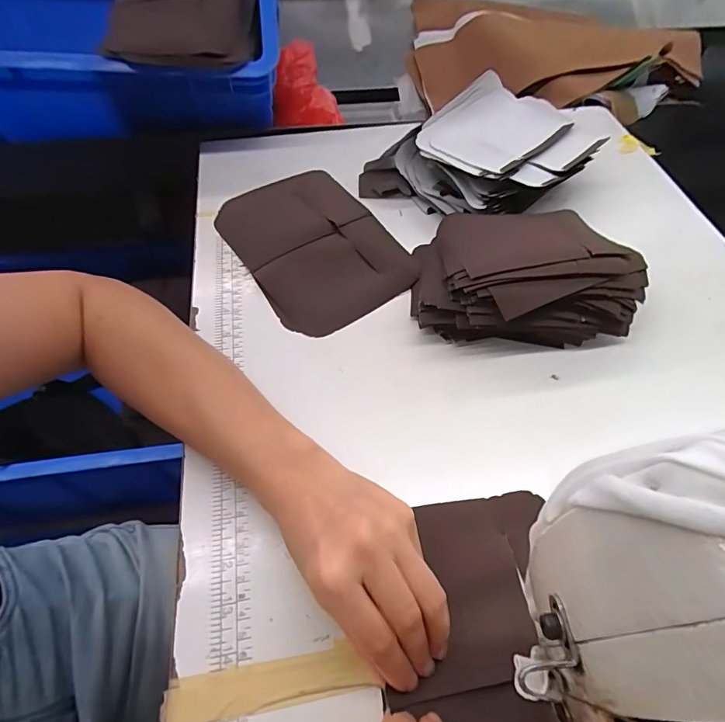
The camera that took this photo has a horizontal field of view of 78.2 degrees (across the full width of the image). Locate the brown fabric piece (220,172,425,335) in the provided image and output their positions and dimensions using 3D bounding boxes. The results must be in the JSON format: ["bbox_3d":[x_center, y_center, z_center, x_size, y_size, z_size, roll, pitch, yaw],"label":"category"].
[{"bbox_3d":[-0.047,-0.118,0.432,0.138,0.019,0.205,-28,60,-17],"label":"brown fabric piece"}]

